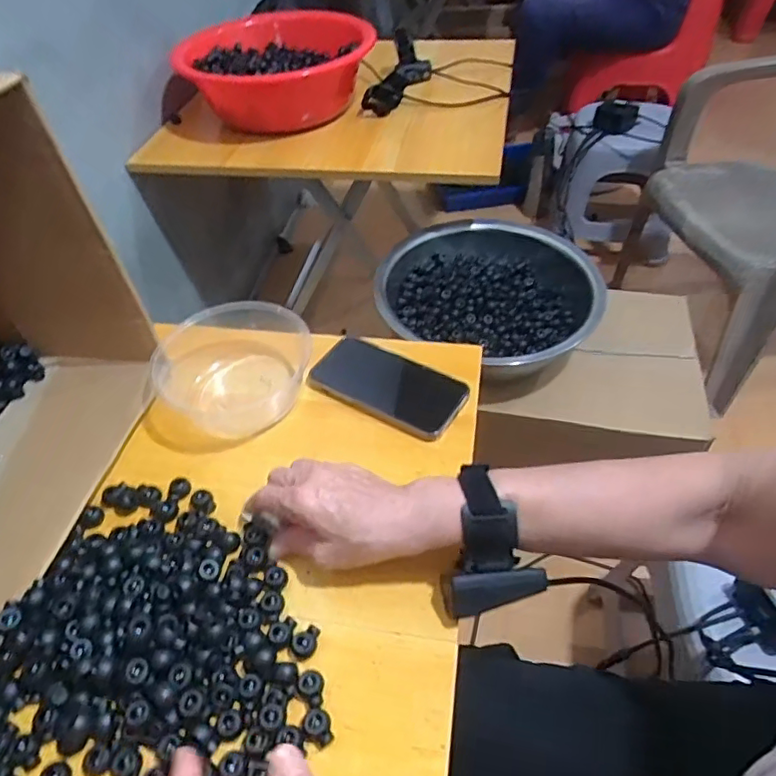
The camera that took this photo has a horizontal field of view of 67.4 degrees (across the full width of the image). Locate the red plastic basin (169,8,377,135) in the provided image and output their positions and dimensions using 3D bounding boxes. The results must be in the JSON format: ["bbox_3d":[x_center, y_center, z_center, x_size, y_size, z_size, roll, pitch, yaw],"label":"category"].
[{"bbox_3d":[-0.197,-0.546,1.023,0.304,0.140,0.304,-2,47,2],"label":"red plastic basin"}]

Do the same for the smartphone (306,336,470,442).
[{"bbox_3d":[-0.003,-0.003,0.561,0.147,0.013,0.075,23,54,22],"label":"smartphone"}]

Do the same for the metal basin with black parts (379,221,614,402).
[{"bbox_3d":[0.168,-0.148,0.913,0.314,0.088,0.326,-2,47,2],"label":"metal basin with black parts"}]

